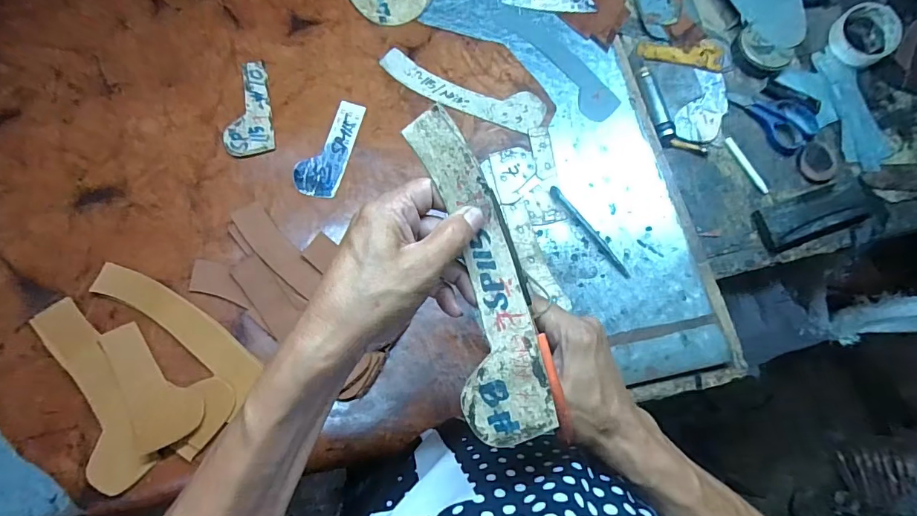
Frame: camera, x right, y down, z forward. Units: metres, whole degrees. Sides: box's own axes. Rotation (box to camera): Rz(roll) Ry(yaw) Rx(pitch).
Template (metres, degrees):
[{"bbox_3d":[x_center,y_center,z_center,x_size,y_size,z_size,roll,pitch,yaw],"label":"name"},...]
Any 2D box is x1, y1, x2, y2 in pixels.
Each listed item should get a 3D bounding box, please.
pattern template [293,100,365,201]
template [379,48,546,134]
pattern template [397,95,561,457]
[{"bbox_3d":[-0.150,-0.128,0.536,0.051,0.004,0.121,16,75,-2],"label":"pattern template"},{"bbox_3d":[0.006,-0.205,0.572,0.207,0.004,0.051,18,78,0],"label":"template"},{"bbox_3d":[0.012,0.011,0.290,0.053,0.023,0.201,-14,87,0],"label":"pattern template"}]

